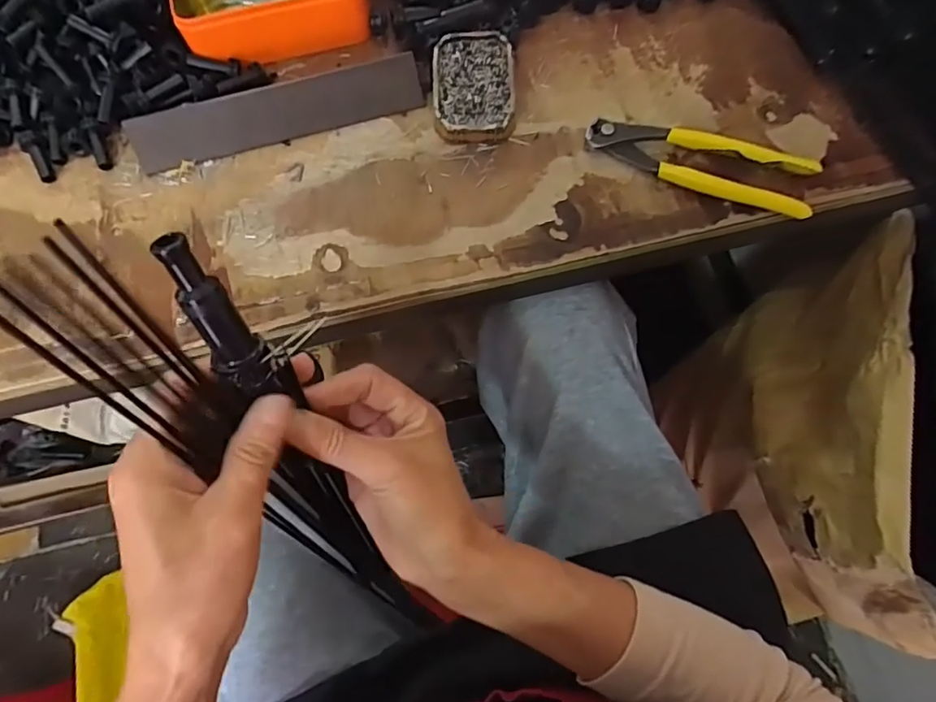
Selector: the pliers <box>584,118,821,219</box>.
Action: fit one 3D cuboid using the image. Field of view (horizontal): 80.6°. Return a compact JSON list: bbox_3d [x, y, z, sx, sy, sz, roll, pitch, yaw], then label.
[{"bbox_3d":[0.170,-0.141,0.409,0.163,0.019,0.049,18,74,6],"label":"pliers"}]

